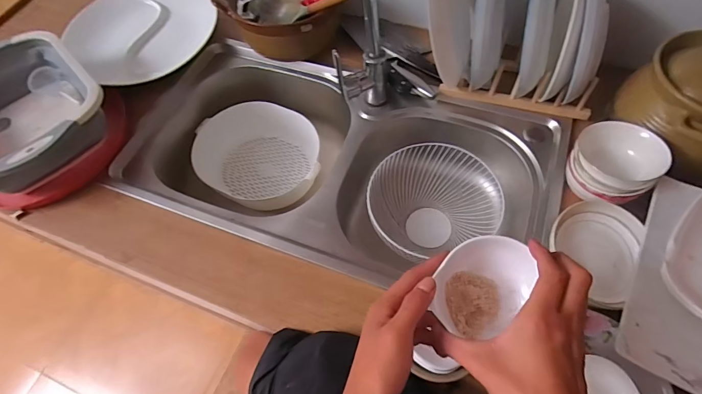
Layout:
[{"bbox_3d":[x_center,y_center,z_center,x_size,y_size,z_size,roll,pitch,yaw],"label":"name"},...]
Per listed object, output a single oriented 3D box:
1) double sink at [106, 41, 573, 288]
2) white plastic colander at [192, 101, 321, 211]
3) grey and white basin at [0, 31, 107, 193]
[{"bbox_3d":[-0.030,-0.041,0.778,0.780,0.190,0.396,17,64,13],"label":"double sink"},{"bbox_3d":[-0.210,-0.097,0.878,0.265,0.099,0.230,32,68,19],"label":"white plastic colander"},{"bbox_3d":[-0.618,-0.151,0.700,0.273,0.112,0.342,-41,66,-17],"label":"grey and white basin"}]

